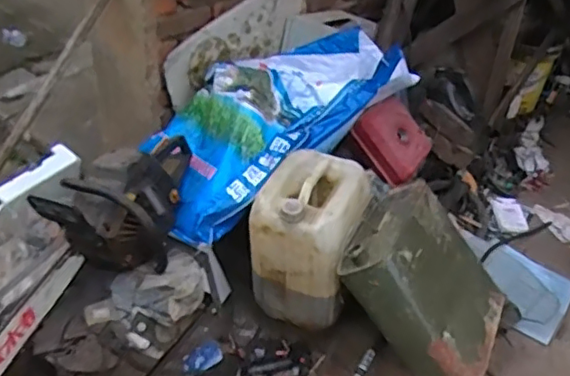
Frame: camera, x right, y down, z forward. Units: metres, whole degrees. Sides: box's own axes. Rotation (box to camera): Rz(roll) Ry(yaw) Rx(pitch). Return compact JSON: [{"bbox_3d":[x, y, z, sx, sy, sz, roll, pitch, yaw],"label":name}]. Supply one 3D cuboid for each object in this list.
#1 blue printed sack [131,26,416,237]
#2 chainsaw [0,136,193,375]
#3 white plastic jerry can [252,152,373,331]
[{"bbox_3d":[-0.034,-0.209,1.636,0.405,0.246,0.803,31,44,31],"label":"blue printed sack"},{"bbox_3d":[-0.450,0.155,1.264,0.195,0.279,0.824,25,62,26],"label":"chainsaw"},{"bbox_3d":[0.063,0.124,1.465,0.225,0.345,0.259,18,38,17],"label":"white plastic jerry can"}]

